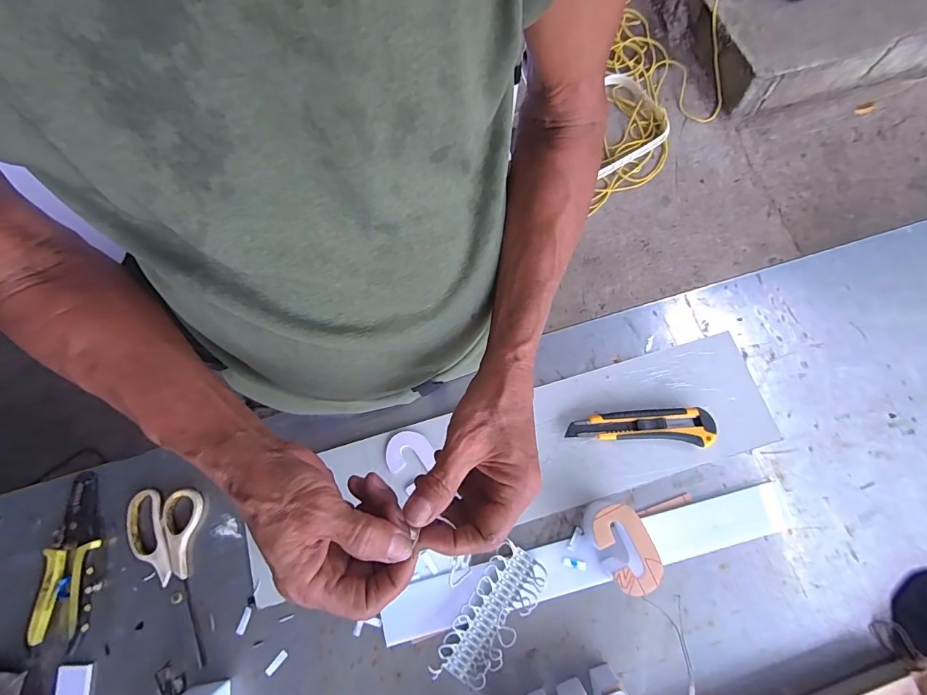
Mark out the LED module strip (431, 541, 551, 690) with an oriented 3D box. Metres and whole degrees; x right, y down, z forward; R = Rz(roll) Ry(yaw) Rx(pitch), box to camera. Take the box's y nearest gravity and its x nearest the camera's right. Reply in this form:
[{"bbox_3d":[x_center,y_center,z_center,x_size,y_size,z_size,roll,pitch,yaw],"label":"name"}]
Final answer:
[{"bbox_3d":[0.029,0.278,0.434,0.057,0.018,0.143,33,77,9],"label":"LED module strip"}]

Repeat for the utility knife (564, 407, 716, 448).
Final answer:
[{"bbox_3d":[0.200,0.087,0.479,0.157,0.021,0.041,4,74,1],"label":"utility knife"}]

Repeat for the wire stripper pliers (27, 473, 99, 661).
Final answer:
[{"bbox_3d":[-0.424,0.224,0.448,0.058,0.021,0.167,-10,75,-2],"label":"wire stripper pliers"}]

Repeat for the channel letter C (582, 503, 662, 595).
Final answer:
[{"bbox_3d":[0.161,0.205,0.435,0.047,0.053,0.083,-22,75,-6],"label":"channel letter C"}]

